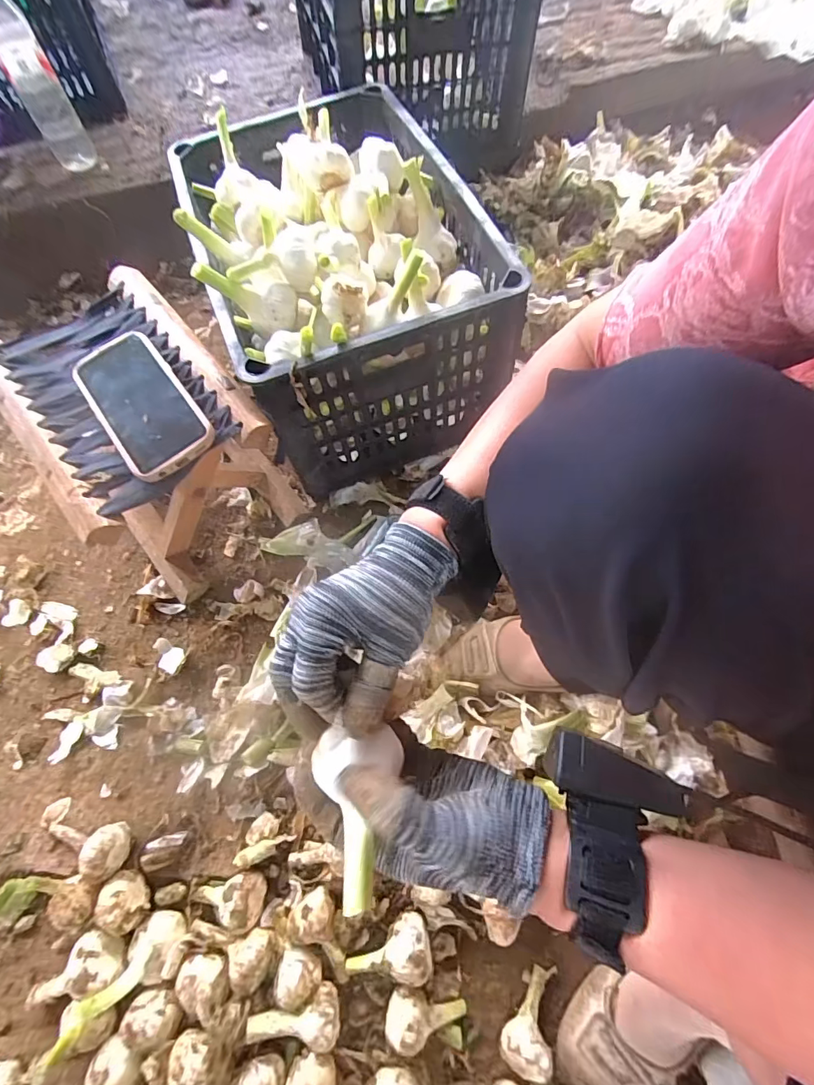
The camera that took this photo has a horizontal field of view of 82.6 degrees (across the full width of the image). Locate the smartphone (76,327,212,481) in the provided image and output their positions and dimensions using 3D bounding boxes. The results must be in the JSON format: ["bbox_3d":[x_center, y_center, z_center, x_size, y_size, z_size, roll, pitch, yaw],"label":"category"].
[{"bbox_3d":[-0.254,-0.134,0.437,0.080,0.015,0.166,-35,71,-13],"label":"smartphone"}]

